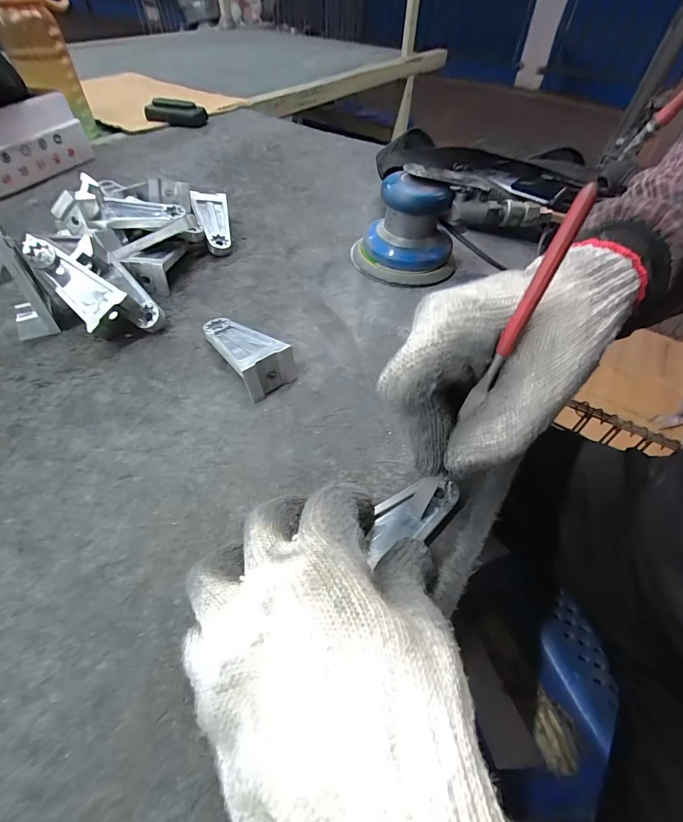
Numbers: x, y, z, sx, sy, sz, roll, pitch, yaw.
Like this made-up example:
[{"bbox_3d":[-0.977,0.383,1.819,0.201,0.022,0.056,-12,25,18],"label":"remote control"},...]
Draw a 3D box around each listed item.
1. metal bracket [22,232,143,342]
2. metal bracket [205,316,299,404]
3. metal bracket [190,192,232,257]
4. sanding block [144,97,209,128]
[{"bbox_3d":[-0.227,-0.108,0.324,0.107,0.035,0.047,43,57,-2],"label":"metal bracket"},{"bbox_3d":[-0.082,-0.055,0.313,0.043,0.030,0.095,-33,60,-26],"label":"metal bracket"},{"bbox_3d":[-0.149,-0.221,0.437,0.039,0.015,0.090,-13,69,-14],"label":"metal bracket"},{"bbox_3d":[-0.307,-0.551,0.693,0.108,0.034,0.031,0,51,-4],"label":"sanding block"}]

